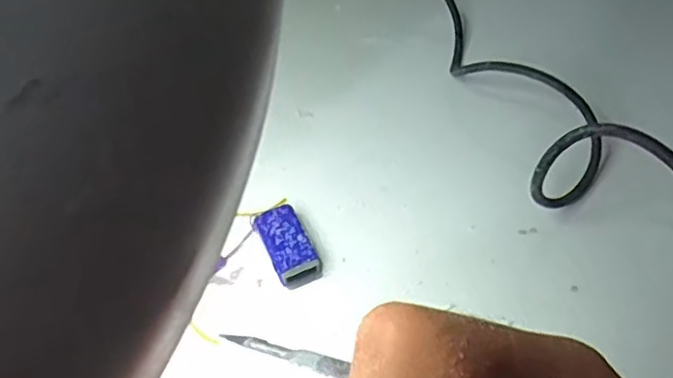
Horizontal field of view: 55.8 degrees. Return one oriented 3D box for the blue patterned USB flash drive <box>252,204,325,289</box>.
[{"bbox_3d":[-0.026,0.030,0.335,0.022,0.016,0.042,-23,52,-13],"label":"blue patterned USB flash drive"}]

